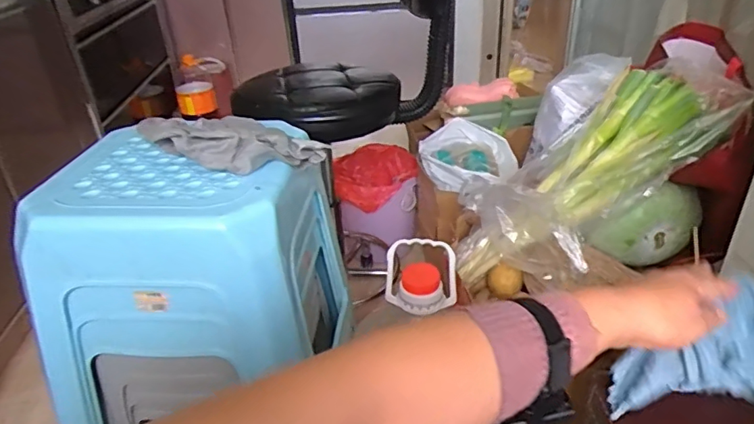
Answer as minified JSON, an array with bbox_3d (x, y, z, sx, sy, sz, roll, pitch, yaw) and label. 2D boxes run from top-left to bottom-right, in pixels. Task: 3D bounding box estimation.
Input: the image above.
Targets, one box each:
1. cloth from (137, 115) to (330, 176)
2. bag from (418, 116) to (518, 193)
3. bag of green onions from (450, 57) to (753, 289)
[{"bbox_3d":[-0.192,-0.083,0.641,0.253,0.047,0.089,6,32,16],"label":"cloth"},{"bbox_3d":[0.224,-0.139,1.360,0.223,0.107,0.245,20,38,35],"label":"bag"},{"bbox_3d":[0.331,-0.061,0.892,0.503,0.137,0.239,-41,18,26],"label":"bag of green onions"}]

